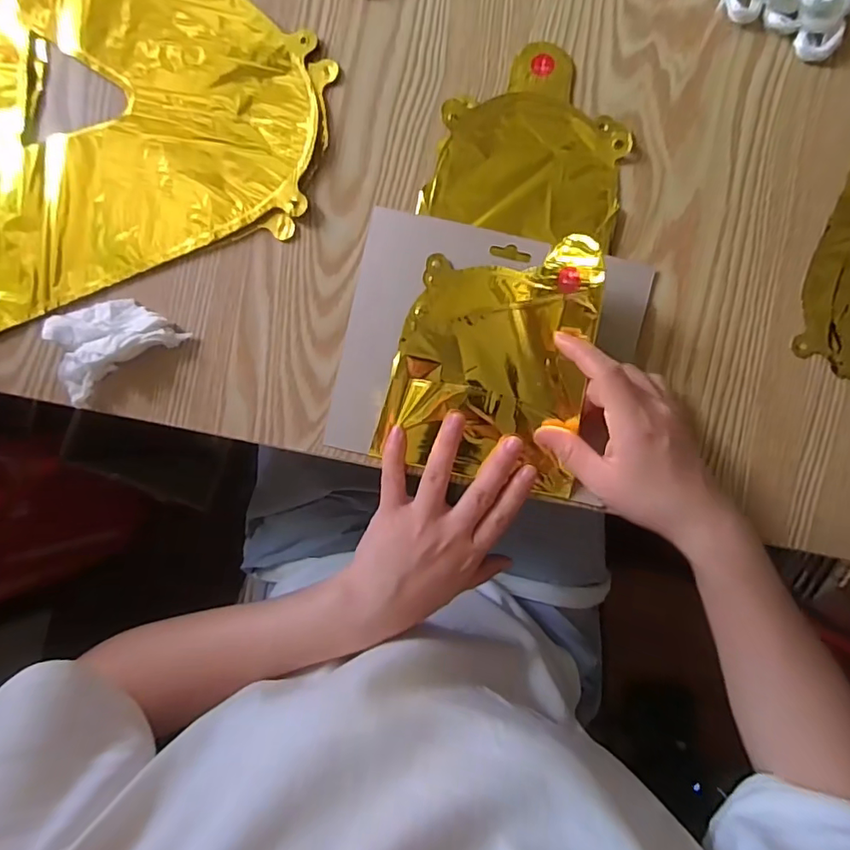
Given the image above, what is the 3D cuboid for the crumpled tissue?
[{"bbox_3d":[-0.210,-0.058,0.352,0.082,0.020,0.057,-34,91,1],"label":"crumpled tissue"}]

